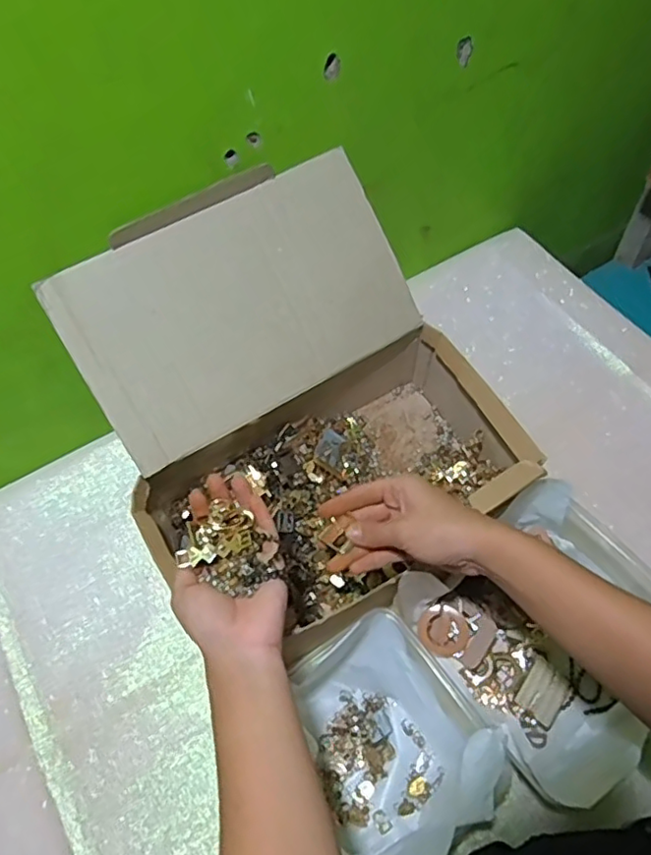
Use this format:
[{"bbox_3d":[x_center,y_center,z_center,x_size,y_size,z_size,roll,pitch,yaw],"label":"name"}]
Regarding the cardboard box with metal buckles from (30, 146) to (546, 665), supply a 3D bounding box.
[{"bbox_3d":[-0.027,-0.023,0.563,0.327,0.236,0.324,-28,60,-13],"label":"cardboard box with metal buckles"}]

